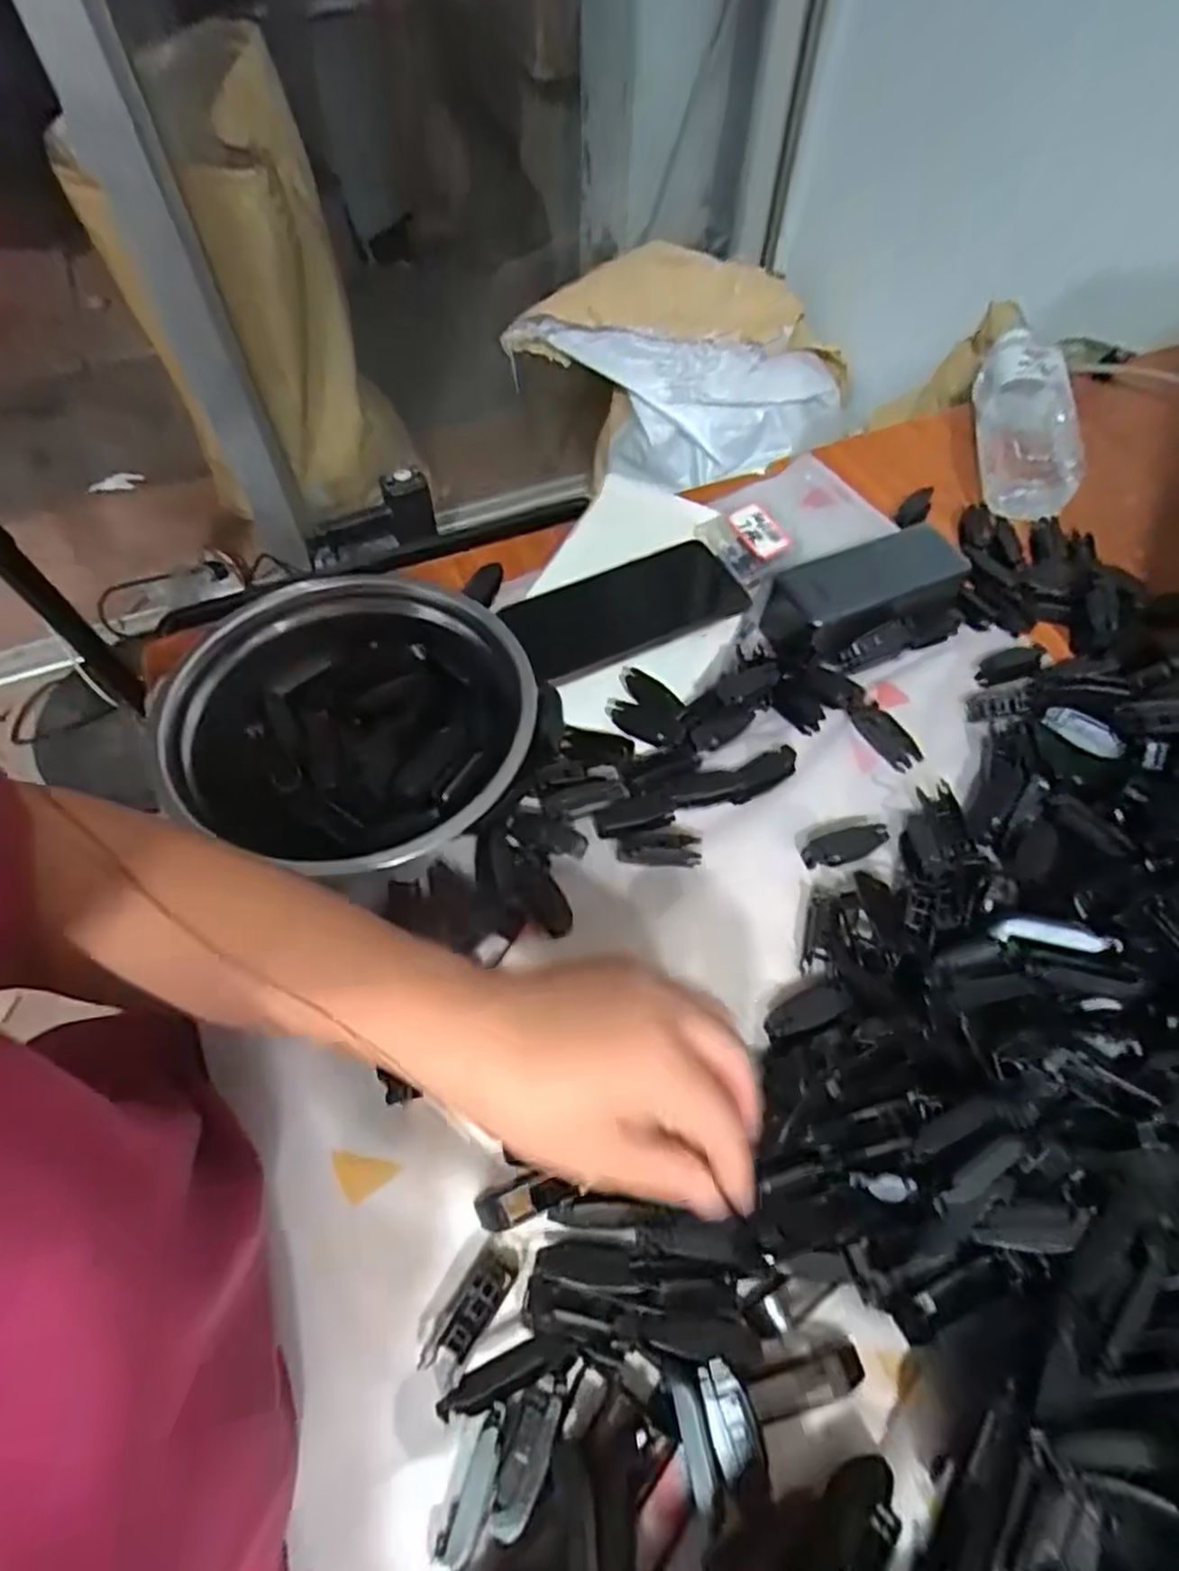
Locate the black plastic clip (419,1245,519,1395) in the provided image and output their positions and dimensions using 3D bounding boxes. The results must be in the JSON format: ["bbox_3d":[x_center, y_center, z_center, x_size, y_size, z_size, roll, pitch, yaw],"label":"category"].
[{"bbox_3d":[-0.050,0.223,0.304,0.018,0.008,0.051,28,63,16],"label":"black plastic clip"}]

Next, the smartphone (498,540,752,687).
[{"bbox_3d":[0.027,-0.124,0.509,0.162,0.013,0.075,-23,61,-14],"label":"smartphone"}]

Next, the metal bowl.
[{"bbox_3d":[-0.130,-0.045,0.415,0.192,0.055,0.193,0,59,0],"label":"metal bowl"}]

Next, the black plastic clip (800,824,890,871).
[{"bbox_3d":[0.151,0.035,0.422,0.049,0.016,0.017,-11,59,-6],"label":"black plastic clip"}]

